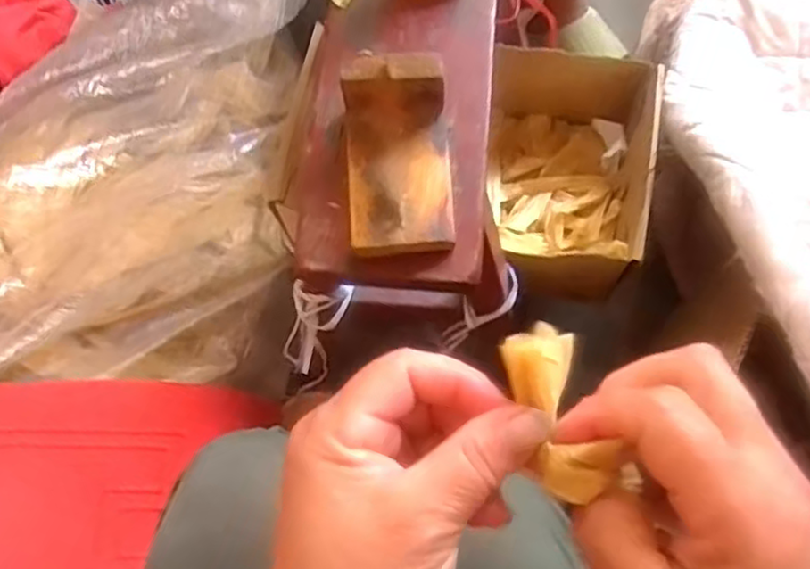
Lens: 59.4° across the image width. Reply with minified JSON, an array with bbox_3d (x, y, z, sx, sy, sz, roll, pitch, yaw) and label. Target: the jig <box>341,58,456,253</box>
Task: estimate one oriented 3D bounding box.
[{"bbox_3d":[-0.005,-0.078,0.424,0.063,0.048,0.108,-4,69,1],"label":"jig"}]

